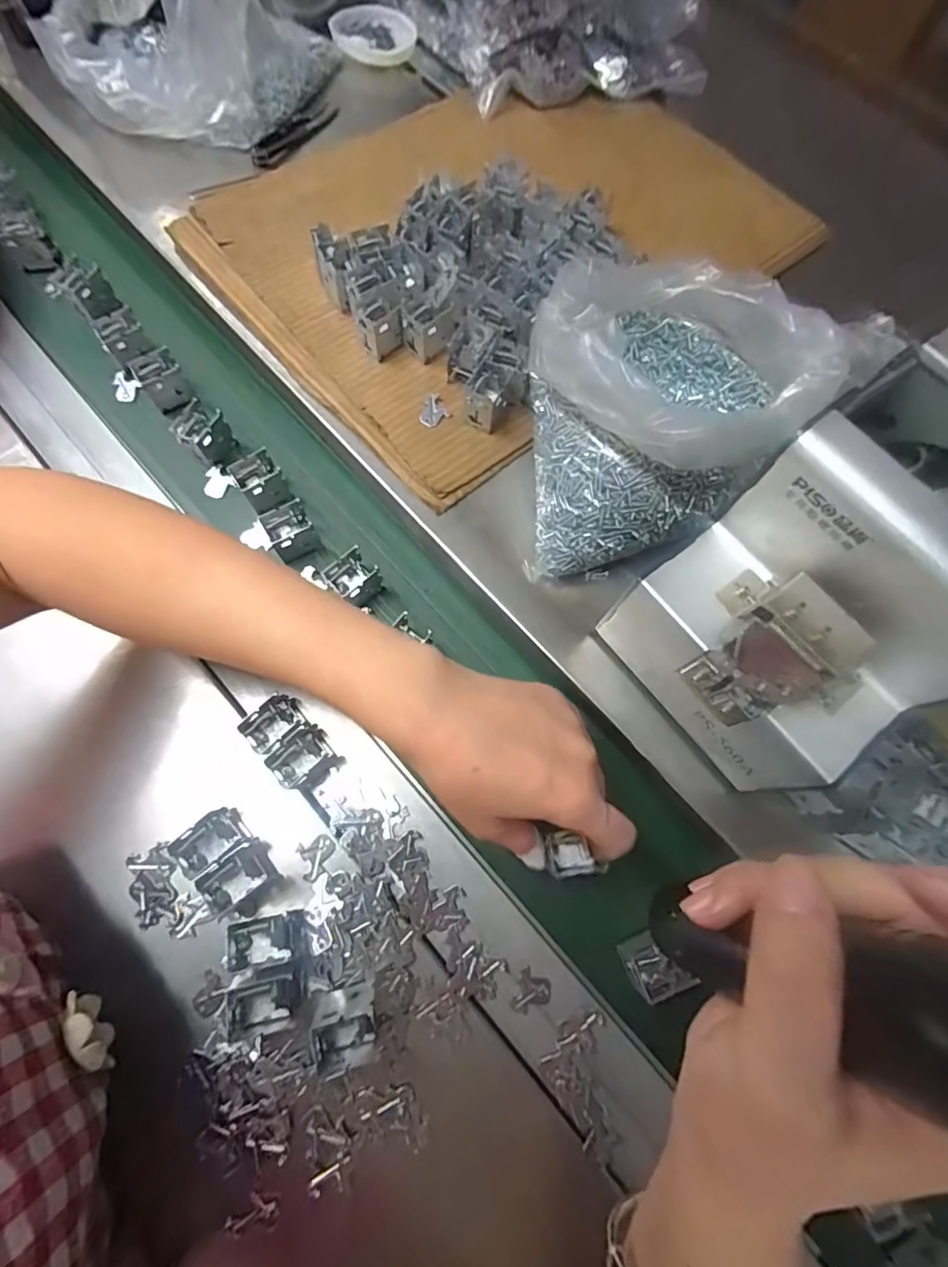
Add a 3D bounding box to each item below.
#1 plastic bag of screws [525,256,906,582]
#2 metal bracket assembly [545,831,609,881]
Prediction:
[{"bbox_3d":[0.103,-0.133,0.313,0.181,0.098,0.136,-25,75,-11],"label":"plastic bag of screws"},{"bbox_3d":[0.056,0.124,0.294,0.027,0.016,0.026,0,74,-1],"label":"metal bracket assembly"}]

